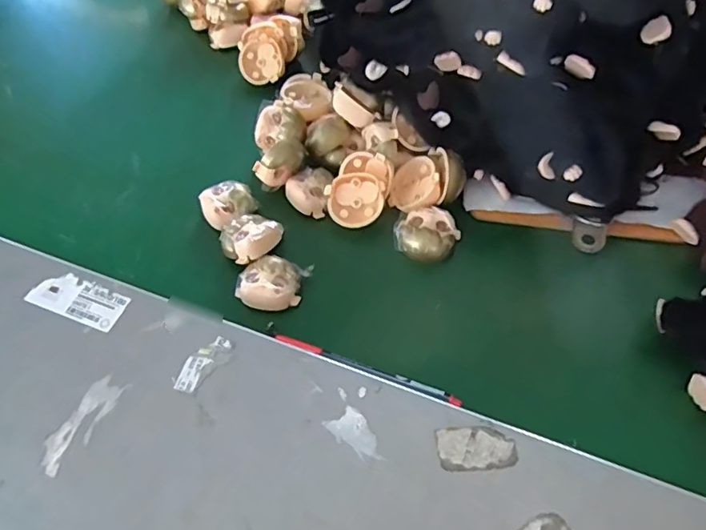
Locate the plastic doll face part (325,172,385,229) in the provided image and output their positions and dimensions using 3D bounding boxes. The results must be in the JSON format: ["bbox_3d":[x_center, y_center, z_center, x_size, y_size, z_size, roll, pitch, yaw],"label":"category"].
[{"bbox_3d":[0.003,-0.056,0.475,0.048,0.013,0.048,0,88,4],"label":"plastic doll face part"}]

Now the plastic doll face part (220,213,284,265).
[{"bbox_3d":[-0.088,-0.024,0.459,0.045,0.024,0.048,-1,57,2],"label":"plastic doll face part"}]

